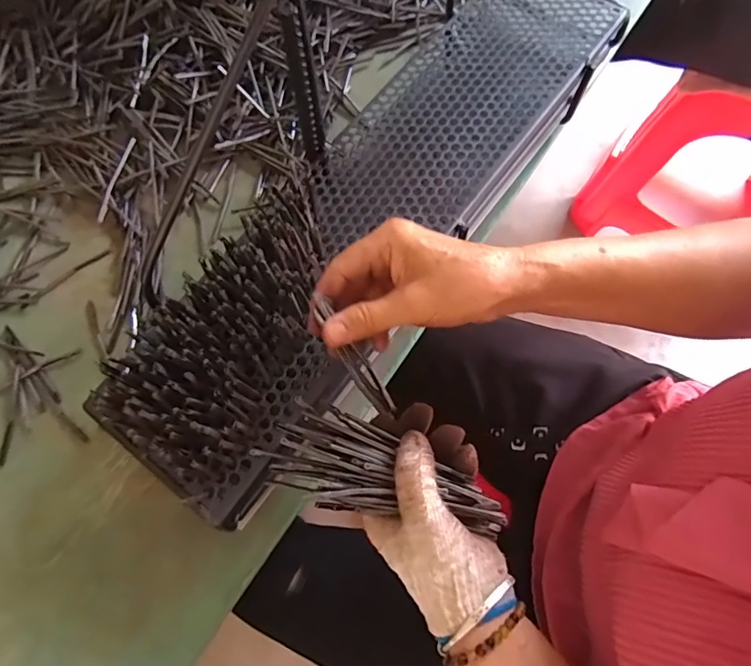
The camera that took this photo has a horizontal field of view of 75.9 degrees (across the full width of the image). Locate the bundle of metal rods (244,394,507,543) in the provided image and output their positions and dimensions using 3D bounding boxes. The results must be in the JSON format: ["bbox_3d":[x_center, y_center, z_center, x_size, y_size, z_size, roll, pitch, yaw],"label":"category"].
[{"bbox_3d":[0.008,0.096,0.327,0.166,0.032,0.060,19,72,2],"label":"bundle of metal rods"}]

